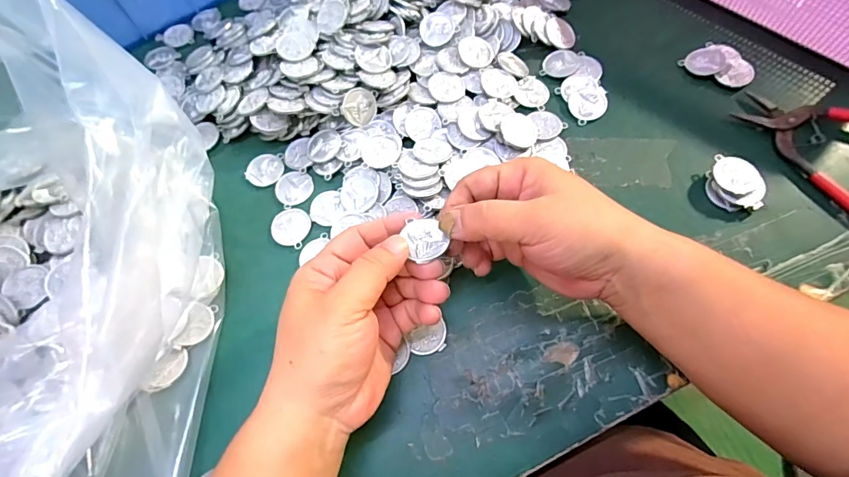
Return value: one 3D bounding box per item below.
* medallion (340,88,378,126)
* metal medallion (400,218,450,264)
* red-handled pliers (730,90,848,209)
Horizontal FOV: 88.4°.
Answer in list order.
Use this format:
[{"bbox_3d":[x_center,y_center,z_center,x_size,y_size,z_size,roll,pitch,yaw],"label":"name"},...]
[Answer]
[{"bbox_3d":[-0.052,-0.105,0.348,0.028,0.004,0.029,-7,104,-31],"label":"medallion"},{"bbox_3d":[0.000,0.000,0.248,0.022,0.007,0.029,-33,69,-11],"label":"metal medallion"},{"bbox_3d":[0.323,-0.064,0.313,0.102,0.015,0.165,-33,69,-11],"label":"red-handled pliers"}]

